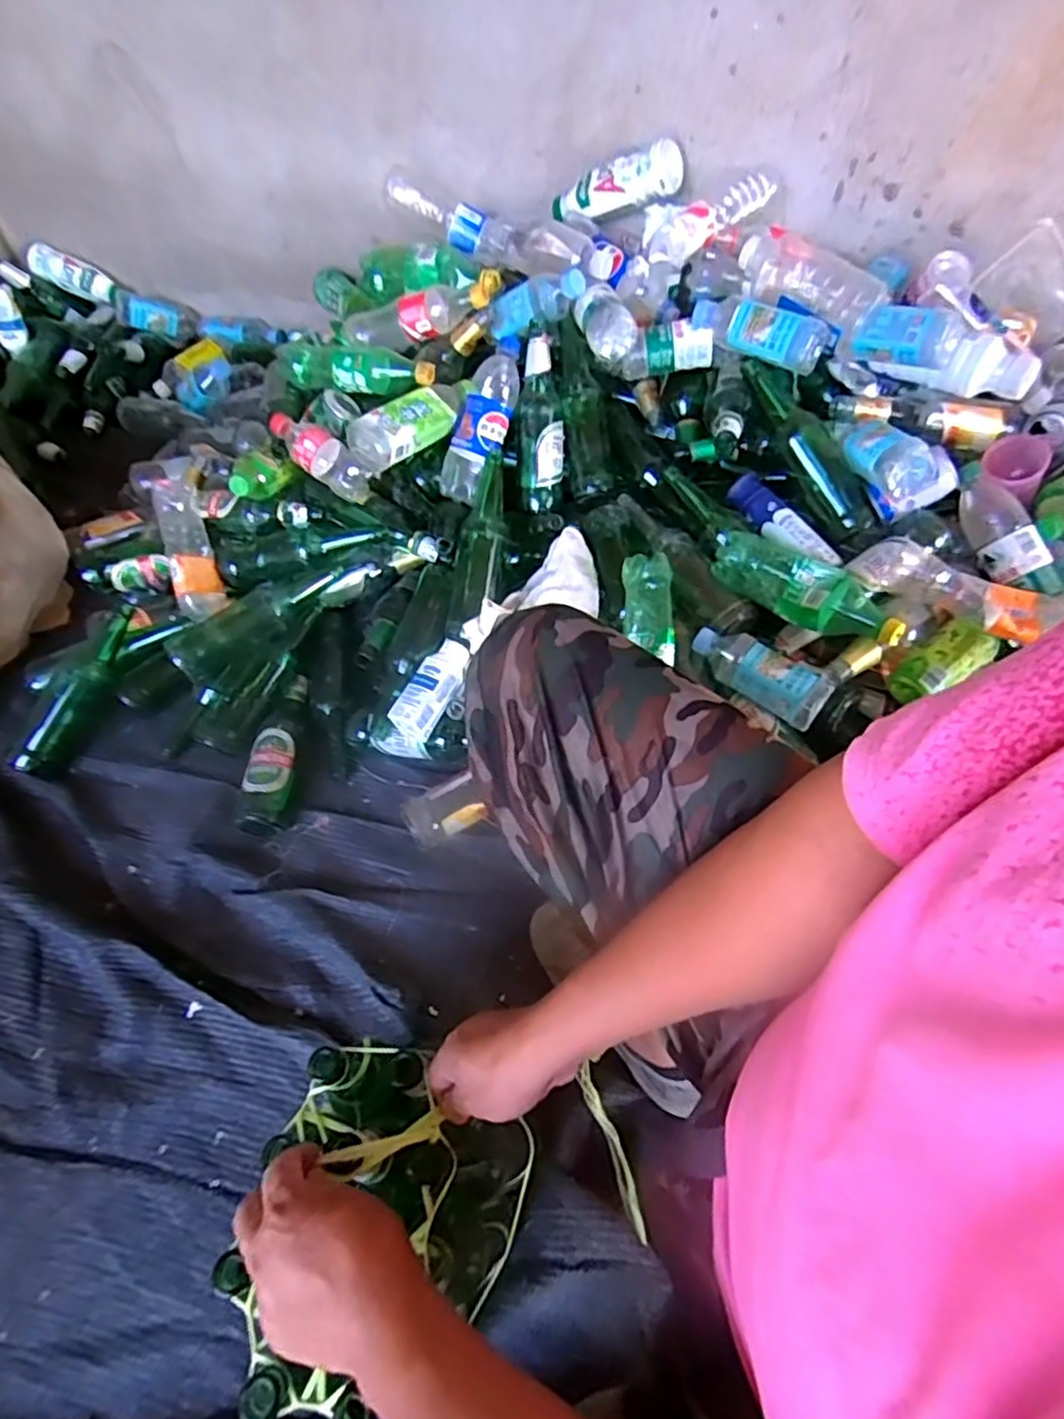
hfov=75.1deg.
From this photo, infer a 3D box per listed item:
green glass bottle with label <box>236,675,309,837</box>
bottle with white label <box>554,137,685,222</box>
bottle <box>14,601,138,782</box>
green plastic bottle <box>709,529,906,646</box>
[{"bbox_3d":[-0.348,0.057,0.962,0.059,0.055,0.237,4,58,6],"label":"green glass bottle with label"},{"bbox_3d":[0.118,-0.740,0.977,0.199,0.063,0.066,8,56,35],"label":"bottle with white label"},{"bbox_3d":[-0.641,-0.030,0.983,0.062,0.061,0.264,22,82,16],"label":"bottle"},{"bbox_3d":[0.328,-0.144,0.831,0.224,0.057,0.070,28,63,19],"label":"green plastic bottle"}]

